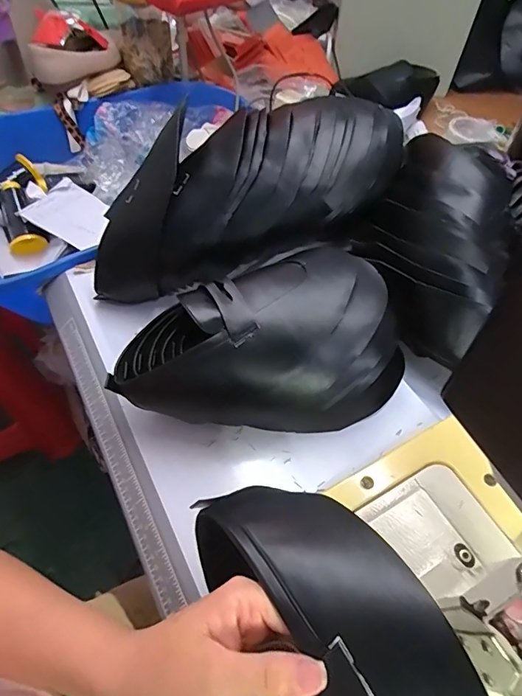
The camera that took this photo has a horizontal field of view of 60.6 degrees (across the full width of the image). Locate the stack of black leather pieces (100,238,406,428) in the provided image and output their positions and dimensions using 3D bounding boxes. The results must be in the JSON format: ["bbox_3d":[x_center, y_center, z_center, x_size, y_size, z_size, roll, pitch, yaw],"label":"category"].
[{"bbox_3d":[-0.005,0.008,0.450,0.271,0.133,0.155,-17,57,-15],"label":"stack of black leather pieces"}]

